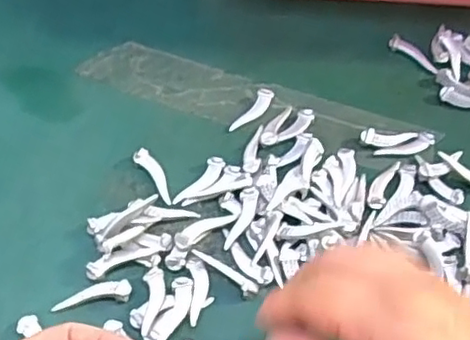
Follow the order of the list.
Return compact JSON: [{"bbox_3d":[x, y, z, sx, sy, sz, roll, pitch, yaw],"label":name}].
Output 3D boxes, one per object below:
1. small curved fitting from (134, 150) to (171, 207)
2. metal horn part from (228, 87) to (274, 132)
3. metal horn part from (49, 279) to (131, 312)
[{"bbox_3d":[-0.045,0.003,0.351,0.010,0.005,0.038,-29,62,-23],"label":"small curved fitting"},{"bbox_3d":[0.011,-0.037,0.384,0.011,0.006,0.038,30,58,15],"label":"metal horn part"},{"bbox_3d":[-0.071,0.062,0.306,0.039,0.004,0.011,-8,56,-11],"label":"metal horn part"}]

